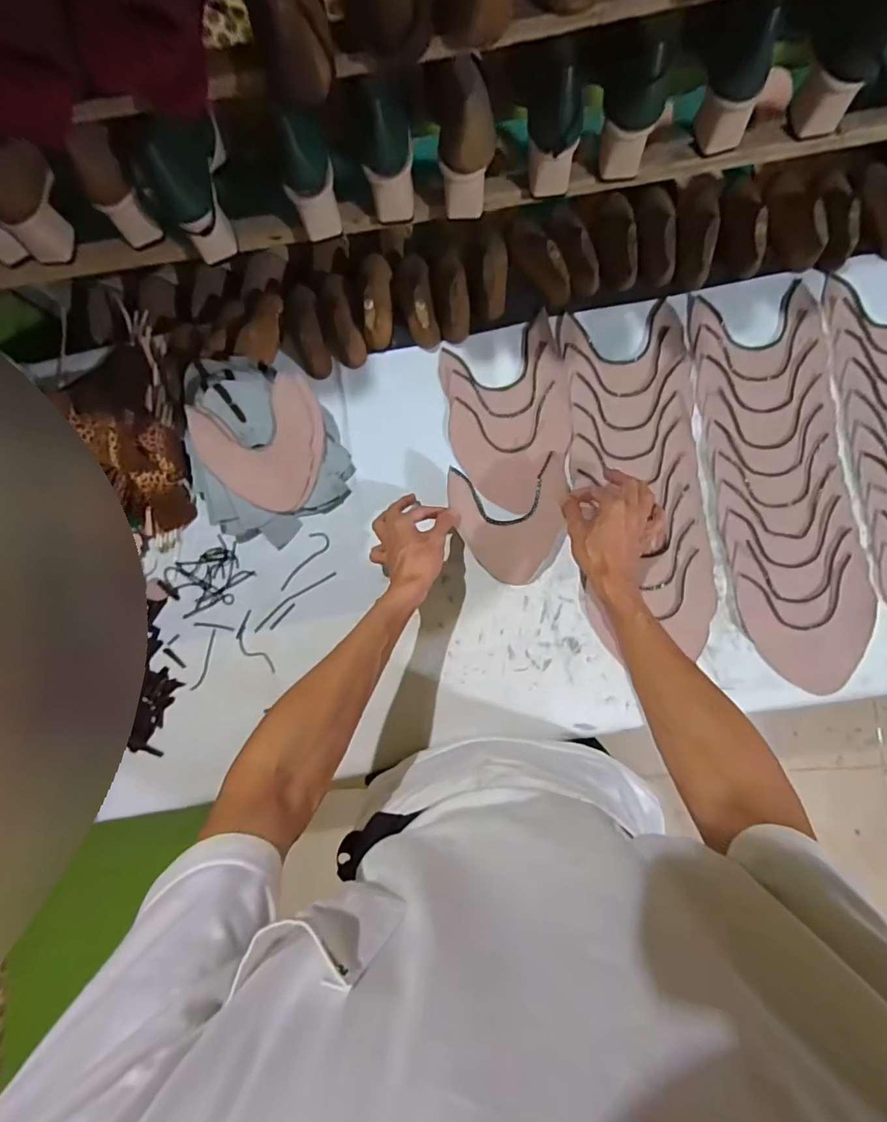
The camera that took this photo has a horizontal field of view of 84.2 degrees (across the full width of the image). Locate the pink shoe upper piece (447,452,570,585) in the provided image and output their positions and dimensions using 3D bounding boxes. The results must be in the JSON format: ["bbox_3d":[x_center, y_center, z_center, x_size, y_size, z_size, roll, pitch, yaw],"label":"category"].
[{"bbox_3d":[0.096,-0.051,0.654,0.154,0.042,0.154,-11,85,5],"label":"pink shoe upper piece"}]

